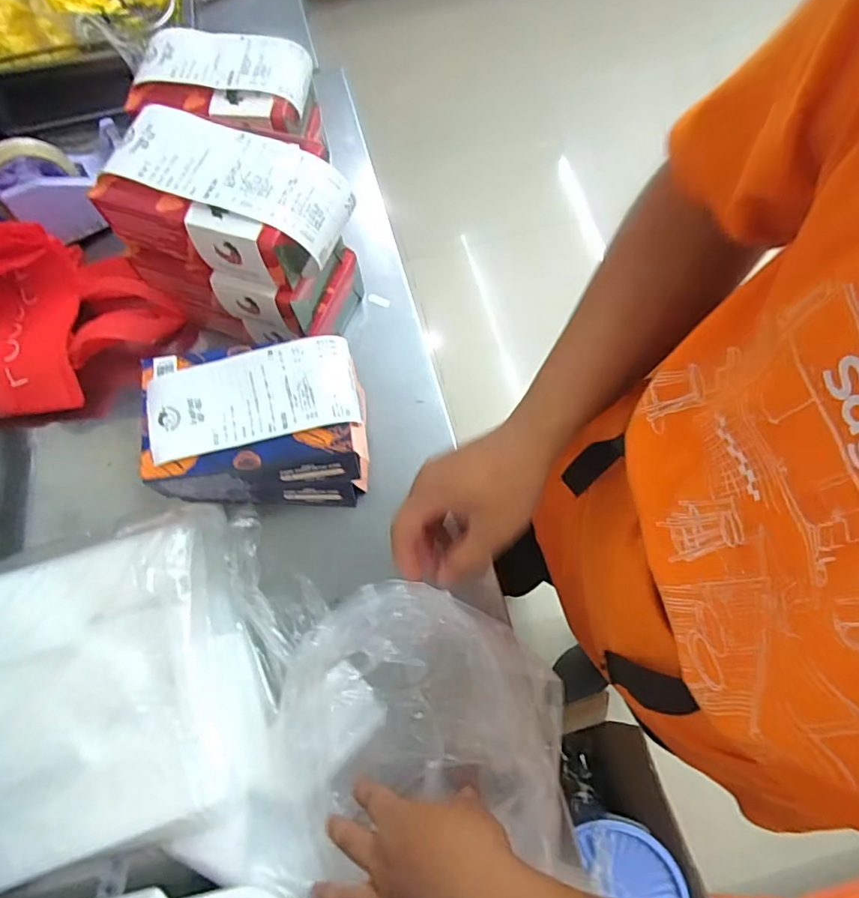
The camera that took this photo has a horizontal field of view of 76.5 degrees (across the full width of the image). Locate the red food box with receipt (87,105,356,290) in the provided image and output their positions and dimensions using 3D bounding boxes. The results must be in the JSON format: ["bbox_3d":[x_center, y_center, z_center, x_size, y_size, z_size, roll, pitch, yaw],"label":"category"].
[{"bbox_3d":[-0.173,-0.215,0.472,0.197,0.067,0.108,16,72,7],"label":"red food box with receipt"}]

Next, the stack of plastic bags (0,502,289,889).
[{"bbox_3d":[-0.280,0.217,0.473,0.298,0.035,0.304,-17,71,-4],"label":"stack of plastic bags"}]

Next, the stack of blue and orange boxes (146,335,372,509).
[{"bbox_3d":[-0.151,-0.021,0.505,0.187,0.109,0.123,-4,71,1],"label":"stack of blue and orange boxes"}]

